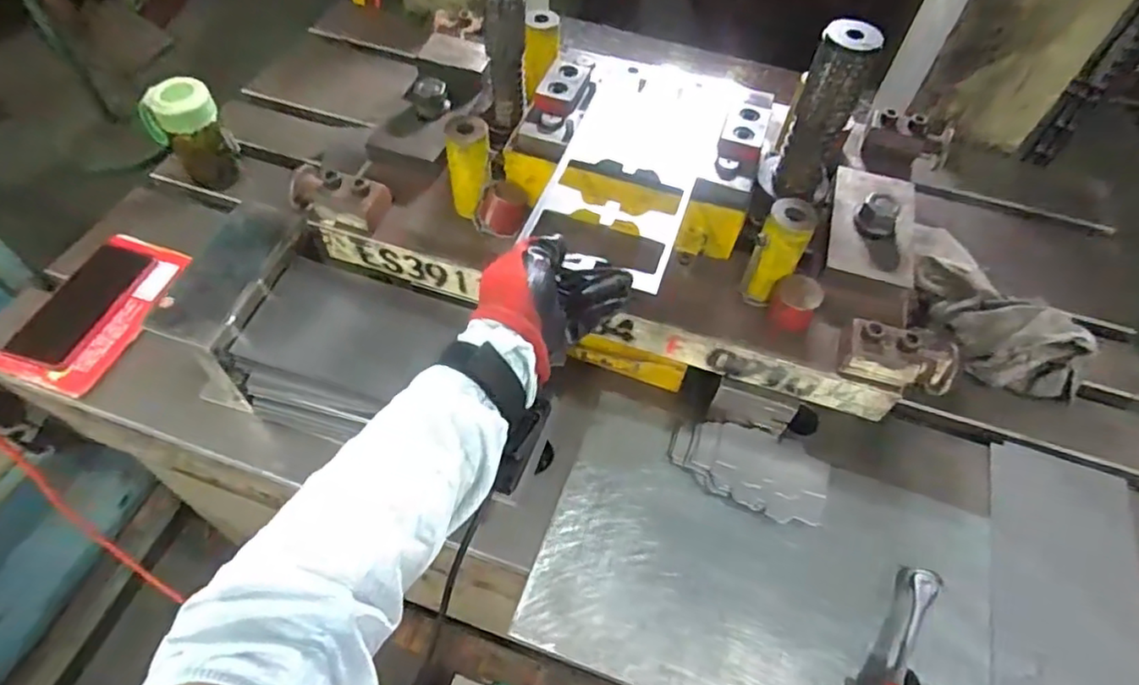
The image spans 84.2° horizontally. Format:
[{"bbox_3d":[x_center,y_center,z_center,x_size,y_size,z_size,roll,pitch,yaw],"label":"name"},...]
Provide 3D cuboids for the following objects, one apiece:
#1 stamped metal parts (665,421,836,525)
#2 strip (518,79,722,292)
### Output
[{"bbox_3d":[0.175,0.125,0.622,0.146,0.033,0.085,19,56,10],"label":"stamped metal parts"},{"bbox_3d":[0.054,-0.153,0.566,0.125,0.008,0.248,18,56,10],"label":"strip"}]

